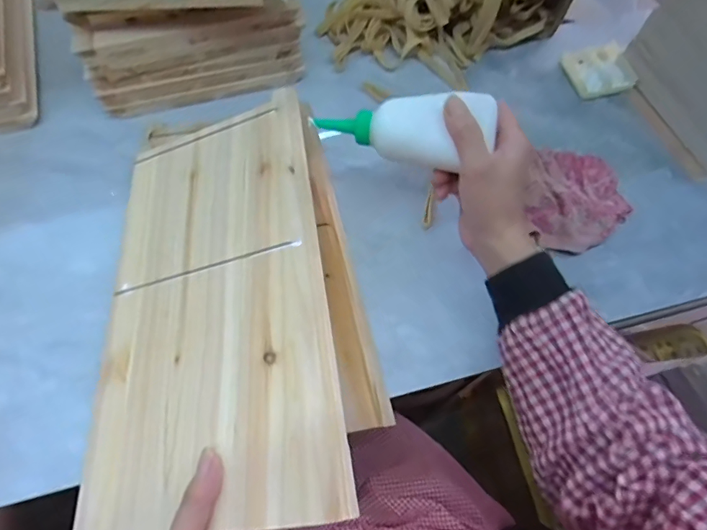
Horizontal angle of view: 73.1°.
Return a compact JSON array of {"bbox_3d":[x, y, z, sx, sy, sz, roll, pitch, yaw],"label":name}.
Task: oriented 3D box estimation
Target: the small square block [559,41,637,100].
[{"bbox_3d":[0.305,-0.242,0.594,0.073,0.020,0.073,-16,66,-7],"label":"small square block"}]

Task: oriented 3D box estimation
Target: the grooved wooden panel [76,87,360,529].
[{"bbox_3d":[-0.120,0.024,0.401,0.203,0.016,0.350,-16,63,15],"label":"grooved wooden panel"}]

